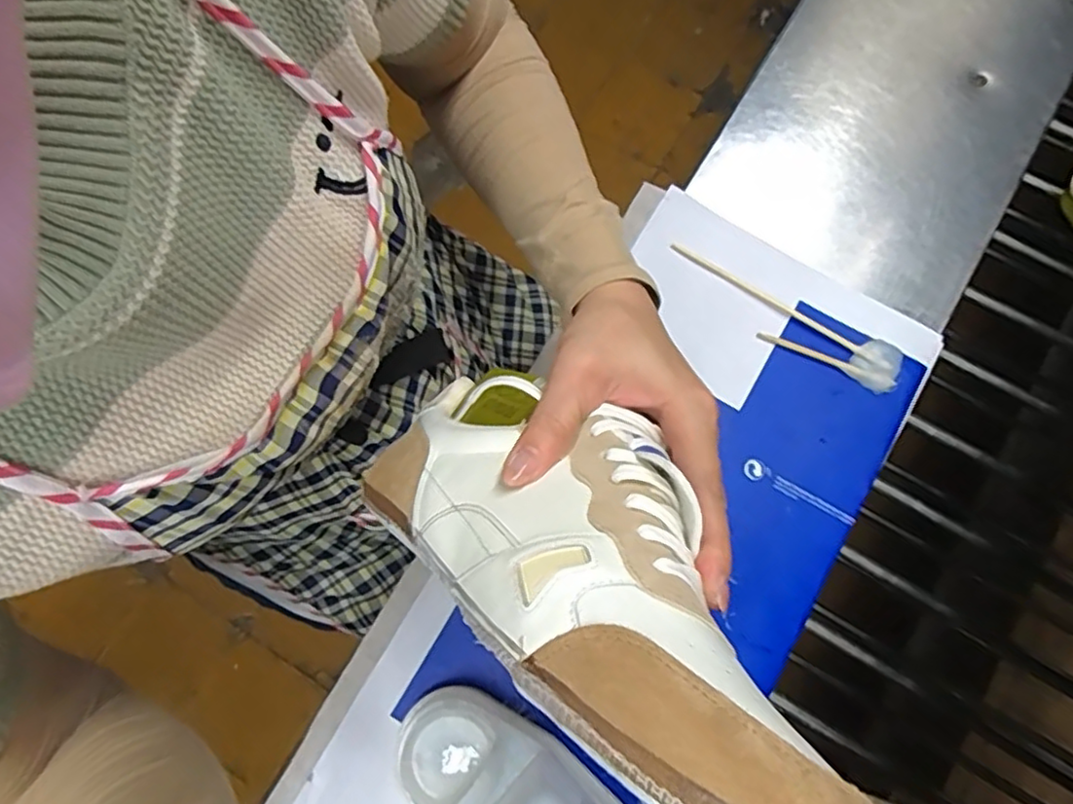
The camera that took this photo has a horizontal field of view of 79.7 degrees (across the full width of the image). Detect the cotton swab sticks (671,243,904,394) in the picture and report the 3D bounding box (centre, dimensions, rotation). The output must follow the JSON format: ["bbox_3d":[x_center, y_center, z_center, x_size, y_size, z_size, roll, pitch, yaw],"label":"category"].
[{"bbox_3d":[0.190,-0.064,0.503,0.194,0.007,0.038,27,84,6],"label":"cotton swab sticks"}]

